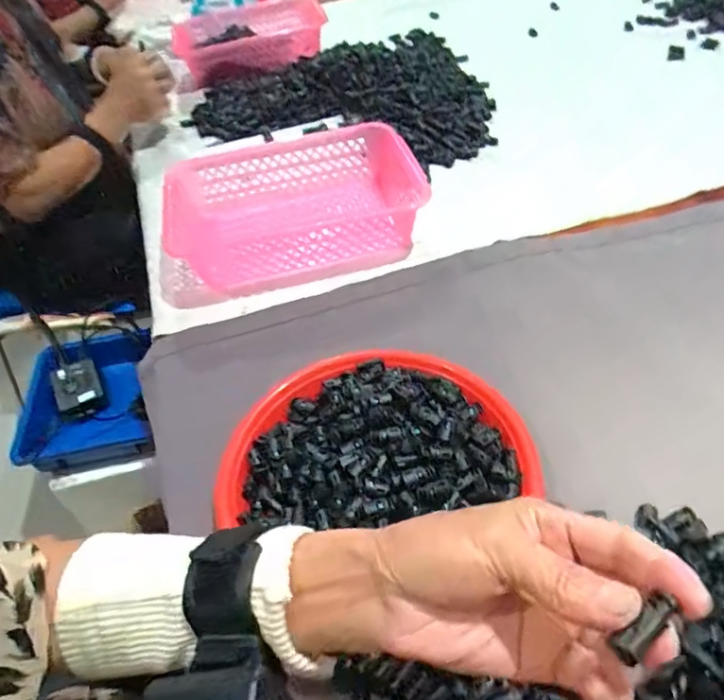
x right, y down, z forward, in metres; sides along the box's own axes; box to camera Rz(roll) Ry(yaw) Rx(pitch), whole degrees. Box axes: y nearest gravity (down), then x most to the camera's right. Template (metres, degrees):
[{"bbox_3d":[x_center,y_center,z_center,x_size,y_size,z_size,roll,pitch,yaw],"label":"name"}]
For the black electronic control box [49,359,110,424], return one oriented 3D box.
[{"bbox_3d":[-0.478,0.067,0.942,0.081,0.042,0.093,-24,50,-15],"label":"black electronic control box"}]

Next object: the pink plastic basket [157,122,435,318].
[{"bbox_3d":[-0.091,-0.174,0.722,0.343,0.101,0.221,-13,48,-6],"label":"pink plastic basket"}]

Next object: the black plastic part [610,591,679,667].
[{"bbox_3d":[0.096,0.094,0.187,0.023,0.007,0.009,-38,54,-10],"label":"black plastic part"}]

